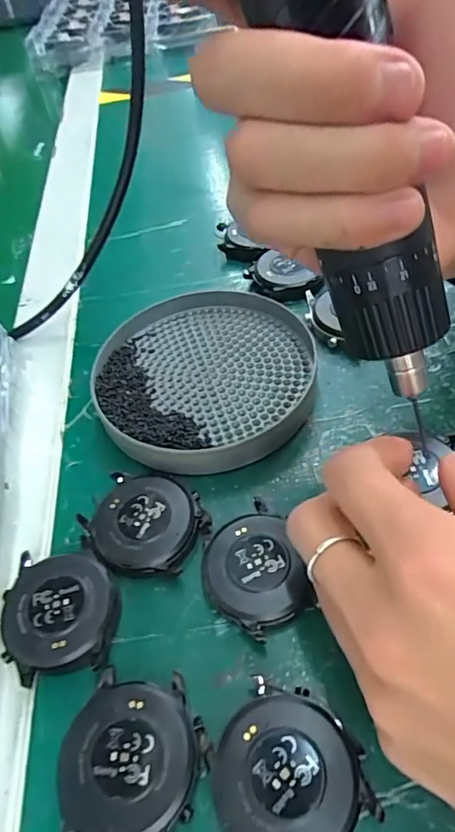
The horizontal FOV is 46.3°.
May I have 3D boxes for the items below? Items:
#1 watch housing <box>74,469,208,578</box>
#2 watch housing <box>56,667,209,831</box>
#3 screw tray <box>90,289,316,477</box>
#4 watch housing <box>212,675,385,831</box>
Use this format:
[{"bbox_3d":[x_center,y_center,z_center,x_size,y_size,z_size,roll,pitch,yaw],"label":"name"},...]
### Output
[{"bbox_3d":[-0.035,0.046,0.228,0.049,0.009,0.044,24,58,27],"label":"watch housing"},{"bbox_3d":[-0.031,0.112,0.174,0.047,0.011,0.048,-5,50,6],"label":"watch housing"},{"bbox_3d":[-0.011,-0.022,0.278,0.110,0.018,0.115,-7,49,4],"label":"screw tray"},{"bbox_3d":[0.019,0.112,0.166,0.044,0.011,0.047,-38,54,-21],"label":"watch housing"}]

